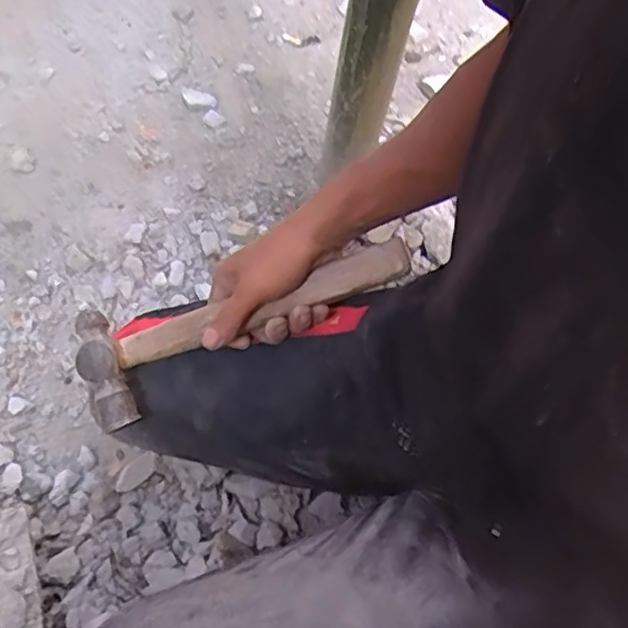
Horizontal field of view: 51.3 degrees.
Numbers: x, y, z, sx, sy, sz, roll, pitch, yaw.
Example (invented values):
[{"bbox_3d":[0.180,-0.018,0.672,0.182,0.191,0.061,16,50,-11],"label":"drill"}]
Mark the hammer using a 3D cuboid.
[{"bbox_3d":[-0.061,0.003,0.548,0.288,0.035,0.095,-20,67,7],"label":"hammer"}]

